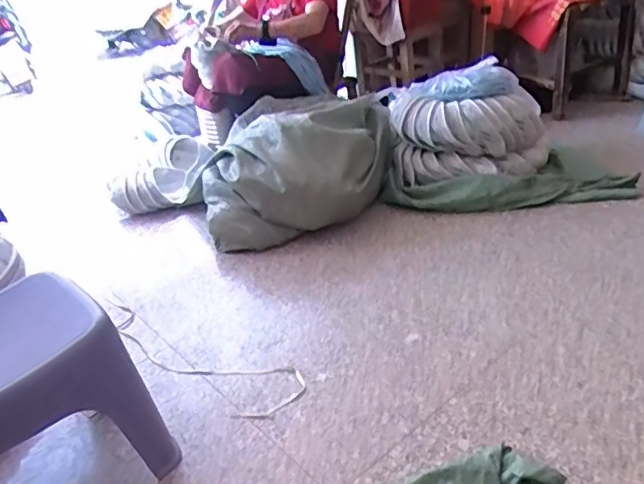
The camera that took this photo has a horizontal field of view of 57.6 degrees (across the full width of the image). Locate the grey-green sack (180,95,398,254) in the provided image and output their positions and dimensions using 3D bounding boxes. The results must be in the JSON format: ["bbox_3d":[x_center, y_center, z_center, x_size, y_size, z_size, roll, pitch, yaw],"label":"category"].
[{"bbox_3d":[-0.053,-0.242,1.878,0.691,0.312,0.403,-15,31,-12],"label":"grey-green sack"}]

